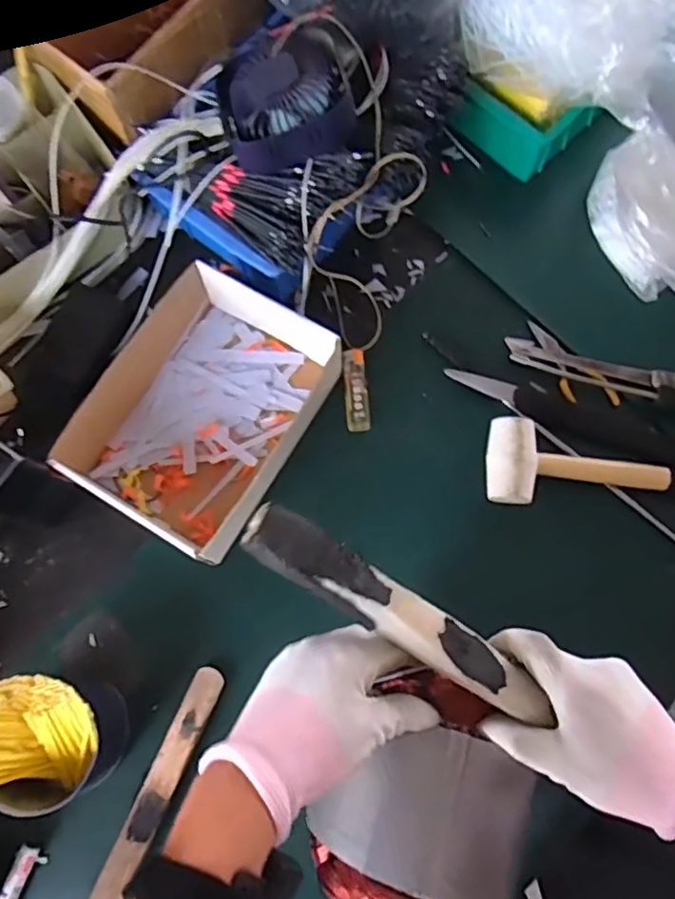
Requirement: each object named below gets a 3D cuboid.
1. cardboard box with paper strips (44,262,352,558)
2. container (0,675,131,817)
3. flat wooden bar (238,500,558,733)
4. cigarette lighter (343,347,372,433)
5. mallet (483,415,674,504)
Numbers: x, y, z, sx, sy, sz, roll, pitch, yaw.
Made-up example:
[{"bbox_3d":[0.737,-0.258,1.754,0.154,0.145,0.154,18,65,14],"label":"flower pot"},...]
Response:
[{"bbox_3d":[-0.133,-0.042,0.589,0.197,0.065,0.247,31,78,8],"label":"cardboard box with paper strips"},{"bbox_3d":[-0.242,0.241,0.497,0.104,0.094,0.105,0,76,0],"label":"container"},{"bbox_3d":[0.040,0.105,0.382,0.221,0.014,0.033,35,77,-9],"label":"flat wooden bar"},{"bbox_3d":[0.019,-0.061,0.625,0.024,0.013,0.087,-5,76,-1],"label":"cigarette lighter"},{"bbox_3d":[0.233,0.017,0.583,0.173,0.038,0.081,4,76,1],"label":"mallet"}]

